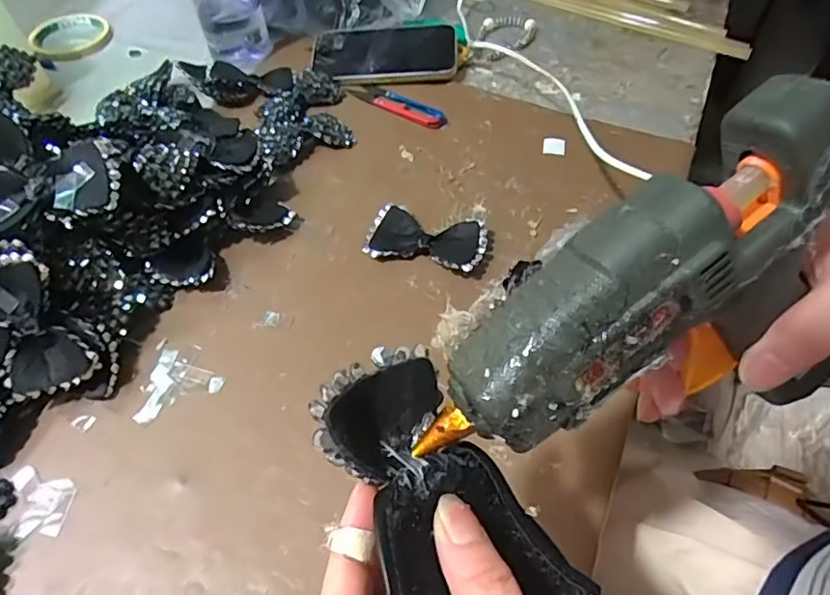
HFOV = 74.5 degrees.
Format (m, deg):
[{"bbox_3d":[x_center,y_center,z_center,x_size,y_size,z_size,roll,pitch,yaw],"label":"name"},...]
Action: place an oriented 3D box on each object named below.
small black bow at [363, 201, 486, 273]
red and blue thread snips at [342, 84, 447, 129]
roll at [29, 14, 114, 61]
[{"bbox_3d":[0.010,-0.046,0.446,0.093,0.017,0.052,13,55,10],"label":"small black bow"},{"bbox_3d":[-0.022,-0.204,0.566,0.123,0.007,0.028,30,60,21],"label":"red and blue thread snips"},{"bbox_3d":[-0.413,-0.315,0.657,0.089,0.014,0.095,-22,56,-14],"label":"roll"}]

